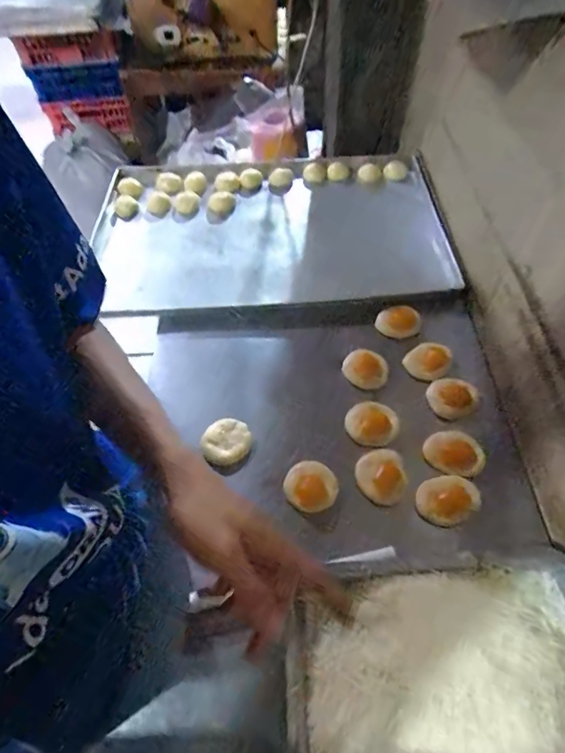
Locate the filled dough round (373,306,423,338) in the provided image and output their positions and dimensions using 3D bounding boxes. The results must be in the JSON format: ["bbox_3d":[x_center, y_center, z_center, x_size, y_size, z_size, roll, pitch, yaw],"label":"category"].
[{"bbox_3d":[0.198,-0.094,0.748,0.074,0.016,0.054,-1,56,2],"label":"filled dough round"}]

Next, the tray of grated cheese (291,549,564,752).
[{"bbox_3d":[0.181,0.315,0.450,0.336,0.066,0.231,-4,56,0],"label":"tray of grated cheese"}]

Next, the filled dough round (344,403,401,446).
[{"bbox_3d":[0.133,0.070,0.645,0.071,0.017,0.069,-1,56,2],"label":"filled dough round"}]

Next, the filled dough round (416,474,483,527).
[{"bbox_3d":[0.222,0.162,0.586,0.083,0.016,0.064,-30,60,-17],"label":"filled dough round"}]

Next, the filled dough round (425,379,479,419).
[{"bbox_3d":[0.264,0.034,0.676,0.072,0.015,0.064,-10,56,-4],"label":"filled dough round"}]

